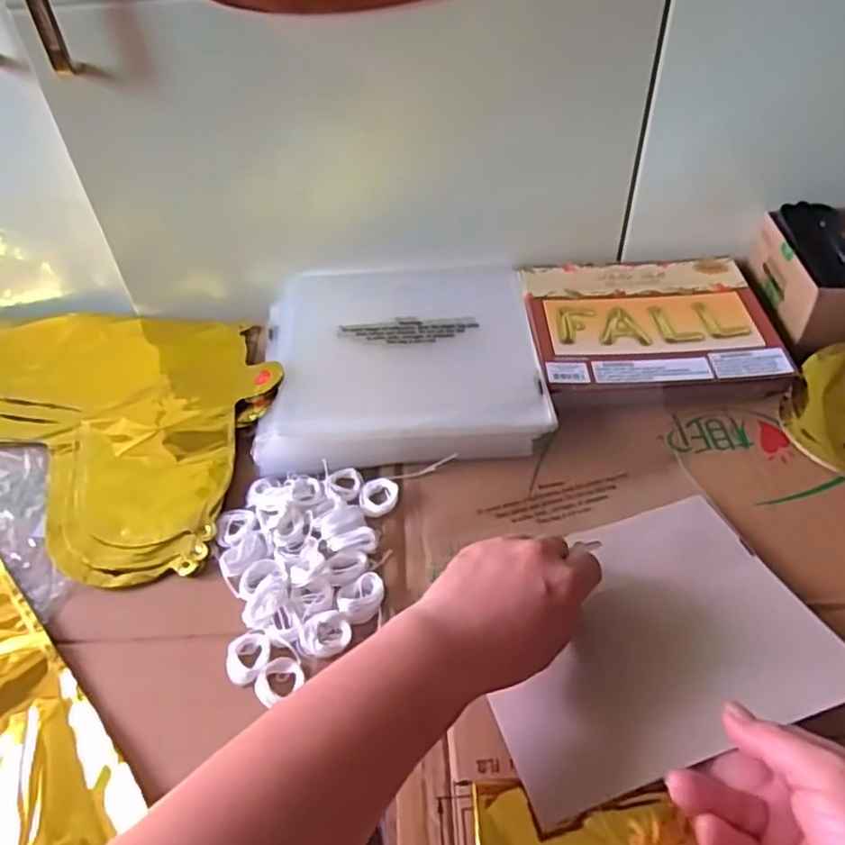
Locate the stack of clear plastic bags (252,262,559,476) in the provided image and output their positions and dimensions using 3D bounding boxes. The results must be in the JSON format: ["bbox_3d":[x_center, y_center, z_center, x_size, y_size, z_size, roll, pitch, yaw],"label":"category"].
[{"bbox_3d":[-0.018,-0.052,0.574,0.215,0.030,0.214,-4,47,-1],"label":"stack of clear plastic bags"}]

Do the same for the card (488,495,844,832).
[{"bbox_3d":[0.127,0.120,0.417,0.190,0.035,0.155,-14,49,-10],"label":"card"}]

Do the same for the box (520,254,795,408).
[{"bbox_3d":[0.190,-0.079,0.592,0.195,0.027,0.173,-4,47,-1],"label":"box"}]

